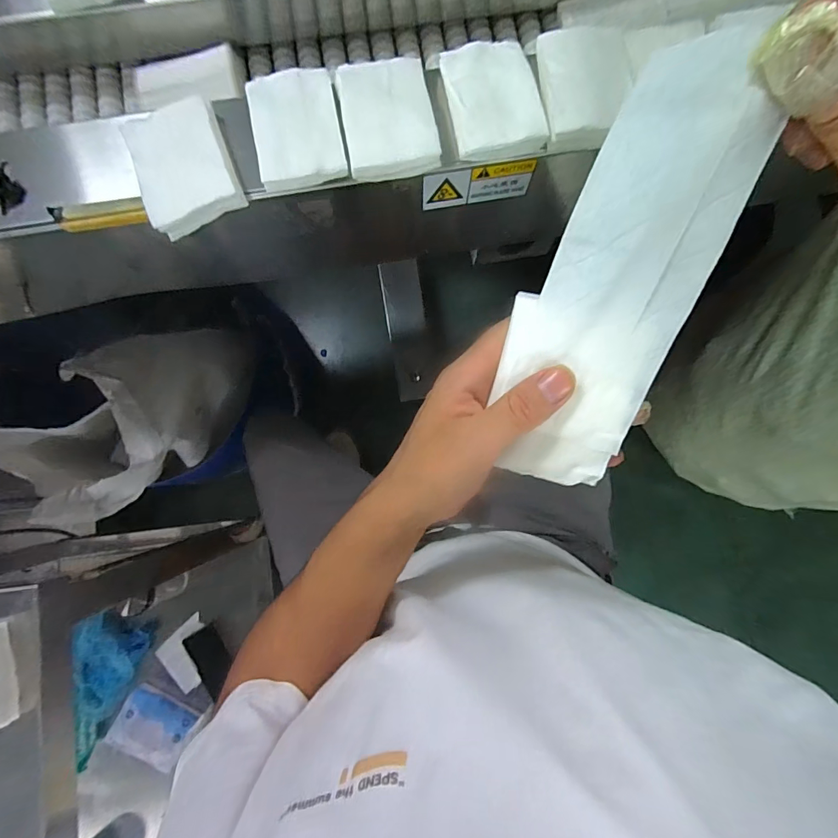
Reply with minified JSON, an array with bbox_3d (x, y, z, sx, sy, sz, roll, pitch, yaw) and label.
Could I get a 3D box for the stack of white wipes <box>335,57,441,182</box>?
[{"bbox_3d":[-0.026,-0.253,0.361,0.073,0.014,0.098,-11,84,-2],"label":"stack of white wipes"}]

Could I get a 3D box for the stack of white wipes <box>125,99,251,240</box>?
[{"bbox_3d":[-0.192,-0.208,0.354,0.072,0.021,0.097,-20,84,-3],"label":"stack of white wipes"}]

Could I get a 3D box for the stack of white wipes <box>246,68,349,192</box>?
[{"bbox_3d":[-0.101,-0.242,0.356,0.071,0.012,0.099,-11,84,-2],"label":"stack of white wipes"}]

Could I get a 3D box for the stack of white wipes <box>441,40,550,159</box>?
[{"bbox_3d":[0.063,-0.268,0.361,0.074,0.016,0.089,-13,84,-2],"label":"stack of white wipes"}]

